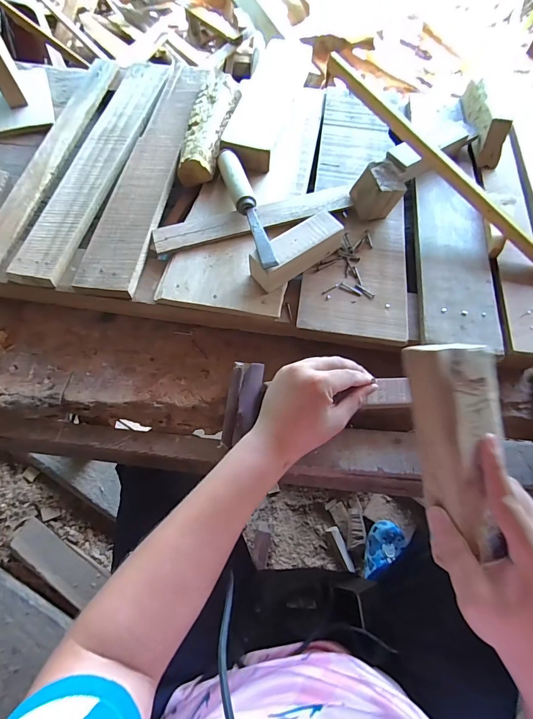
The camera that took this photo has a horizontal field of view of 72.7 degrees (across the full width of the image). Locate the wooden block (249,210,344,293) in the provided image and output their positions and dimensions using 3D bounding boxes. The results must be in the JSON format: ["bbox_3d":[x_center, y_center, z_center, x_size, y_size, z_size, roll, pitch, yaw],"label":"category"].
[{"bbox_3d":[0.037,-0.133,0.443,0.123,0.042,0.040,-35,74,-16],"label":"wooden block"}]

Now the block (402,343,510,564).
[{"bbox_3d":[0.159,0.068,0.292,0.062,0.033,0.164,-10,92,-7],"label":"block"}]

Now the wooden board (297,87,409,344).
[{"bbox_3d":[0.133,-0.234,0.516,0.127,0.022,0.457,9,68,1],"label":"wooden board"}]

